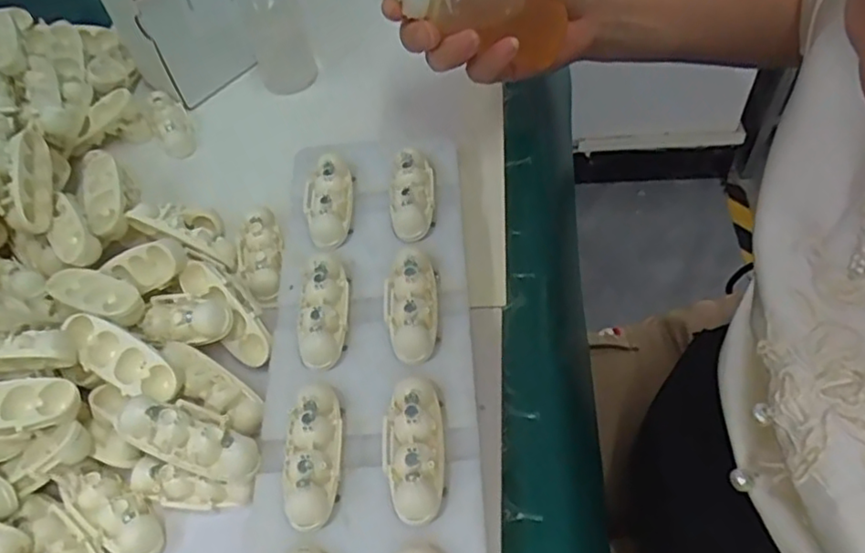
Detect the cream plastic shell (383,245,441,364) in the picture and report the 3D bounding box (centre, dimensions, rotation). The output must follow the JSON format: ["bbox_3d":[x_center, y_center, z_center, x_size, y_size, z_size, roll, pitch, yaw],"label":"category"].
[{"bbox_3d":[-0.010,0.013,0.326,0.027,0.015,0.061,-5,55,2],"label":"cream plastic shell"}]

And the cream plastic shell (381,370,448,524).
[{"bbox_3d":[-0.008,0.073,0.284,0.027,0.015,0.062,-6,55,1],"label":"cream plastic shell"}]

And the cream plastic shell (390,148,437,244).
[{"bbox_3d":[-0.011,-0.046,0.367,0.024,0.018,0.059,-2,55,4],"label":"cream plastic shell"}]

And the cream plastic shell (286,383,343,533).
[{"bbox_3d":[-0.052,0.077,0.286,0.022,0.016,0.060,-4,55,3],"label":"cream plastic shell"}]

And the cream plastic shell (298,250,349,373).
[{"bbox_3d":[-0.055,0.016,0.327,0.022,0.016,0.060,-2,55,4],"label":"cream plastic shell"}]

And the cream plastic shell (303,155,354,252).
[{"bbox_3d":[-0.059,-0.044,0.370,0.027,0.017,0.060,-5,55,2],"label":"cream plastic shell"}]

